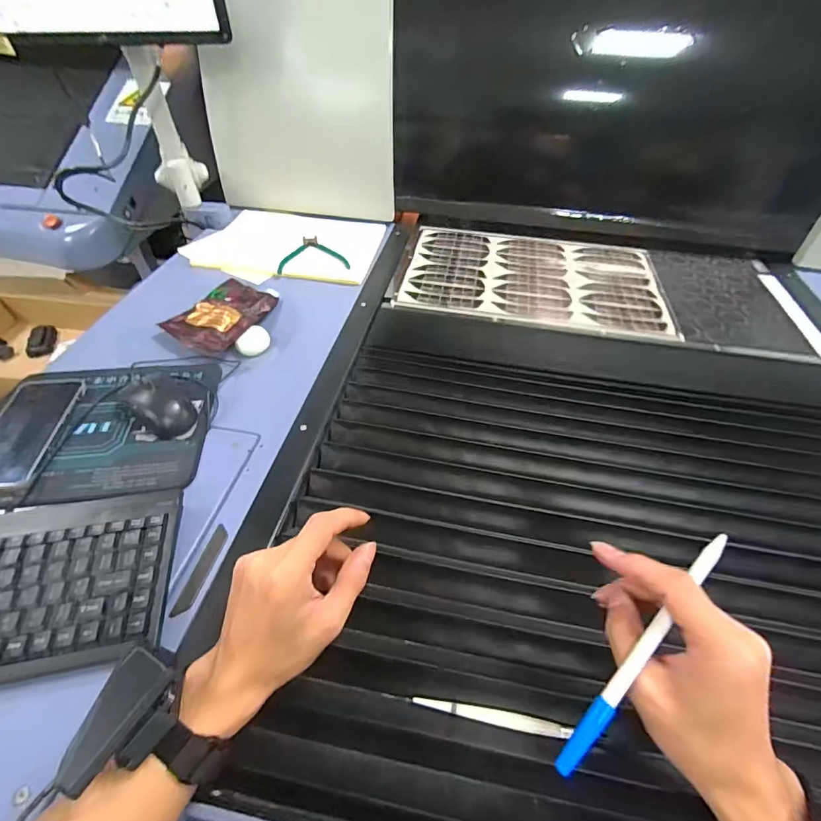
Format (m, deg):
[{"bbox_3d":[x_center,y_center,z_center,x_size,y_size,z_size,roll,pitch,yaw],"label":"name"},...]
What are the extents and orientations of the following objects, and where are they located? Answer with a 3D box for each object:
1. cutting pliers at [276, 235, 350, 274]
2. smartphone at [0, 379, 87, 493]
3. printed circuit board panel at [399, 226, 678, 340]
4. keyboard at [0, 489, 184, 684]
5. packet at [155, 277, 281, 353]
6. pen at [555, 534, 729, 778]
[{"bbox_3d":[-0.180,-0.294,0.800,0.124,0.011,0.121,-5,49,-7],"label":"cutting pliers"},{"bbox_3d":[-0.440,0.022,0.487,0.075,0.014,0.160,-3,49,-5],"label":"smartphone"},{"bbox_3d":[0.221,-0.244,0.774,0.448,0.011,0.311,12,49,8],"label":"printed circuit board panel"},{"bbox_3d":[-0.355,0.154,0.361,0.289,0.032,0.144,-7,48,-9],"label":"keyboard"},{"bbox_3d":[-0.296,-0.153,0.669,0.111,0.021,0.154,24,52,18],"label":"packet"},{"bbox_3d":[0.141,0.144,0.258,0.010,0.007,0.169,37,81,26],"label":"pen"}]

